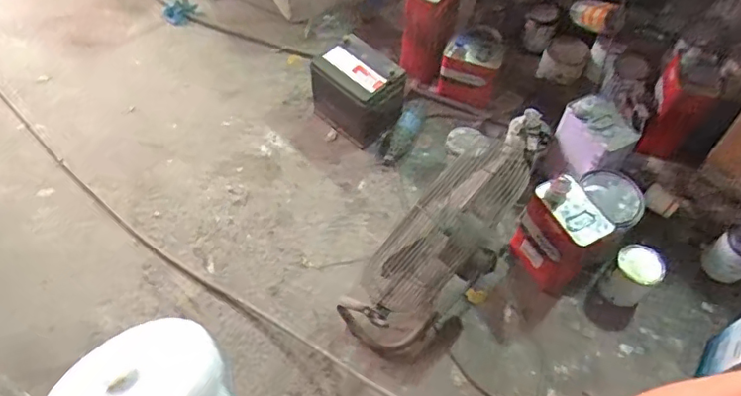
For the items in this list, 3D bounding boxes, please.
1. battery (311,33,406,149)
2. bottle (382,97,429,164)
[{"bbox_3d":[-0.034,-0.296,1.573,0.206,0.208,0.147,33,62,17],"label":"battery"},{"bbox_3d":[0.101,-0.189,1.597,0.058,0.078,0.240,26,62,11],"label":"bottle"}]

